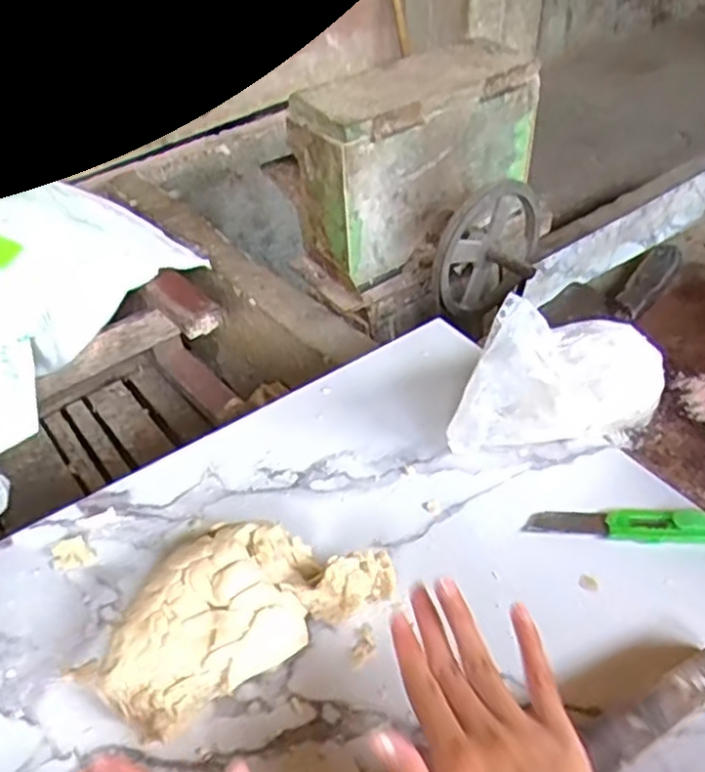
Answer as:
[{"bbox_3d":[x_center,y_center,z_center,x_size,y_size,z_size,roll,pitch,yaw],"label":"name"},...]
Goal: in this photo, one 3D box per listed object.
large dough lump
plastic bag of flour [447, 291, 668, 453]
[{"bbox_3d":[-0.069,0.134,0.438,0.167,0.060,0.087,-31,49,-24],"label":"large dough lump"},{"bbox_3d":[0.152,-0.004,0.517,0.165,0.120,0.066,-24,47,-18],"label":"plastic bag of flour"}]

